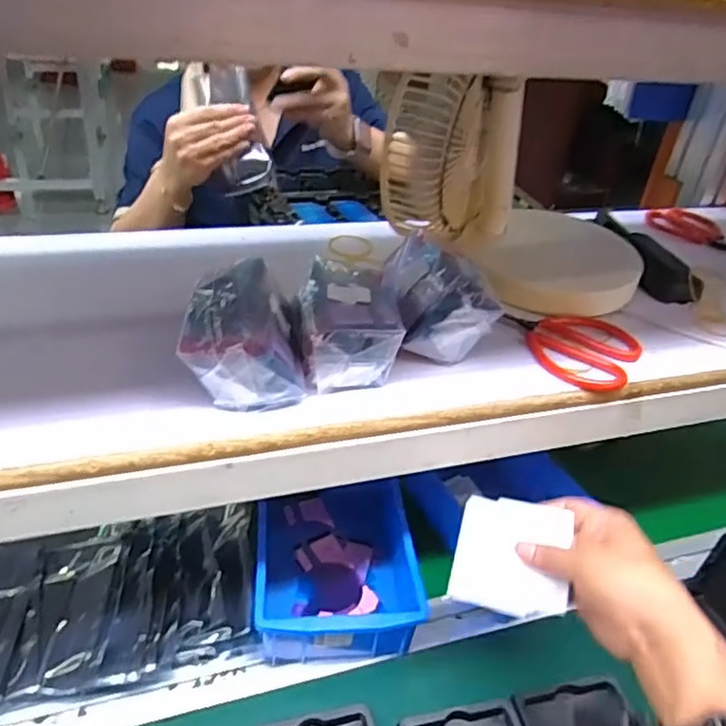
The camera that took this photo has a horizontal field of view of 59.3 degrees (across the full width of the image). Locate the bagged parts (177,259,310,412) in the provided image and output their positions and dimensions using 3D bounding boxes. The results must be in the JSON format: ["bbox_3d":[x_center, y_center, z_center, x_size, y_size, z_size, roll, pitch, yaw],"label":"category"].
[{"bbox_3d":[-0.084,-0.021,0.429,0.073,0.059,0.102,-5,37,-17],"label":"bagged parts"}]

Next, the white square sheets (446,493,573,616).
[{"bbox_3d":[0.107,0.138,0.460,0.080,0.007,0.076,11,72,-1],"label":"white square sheets"}]

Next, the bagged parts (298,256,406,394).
[{"bbox_3d":[-0.014,-0.030,0.457,0.073,0.055,0.101,2,35,-7],"label":"bagged parts"}]

